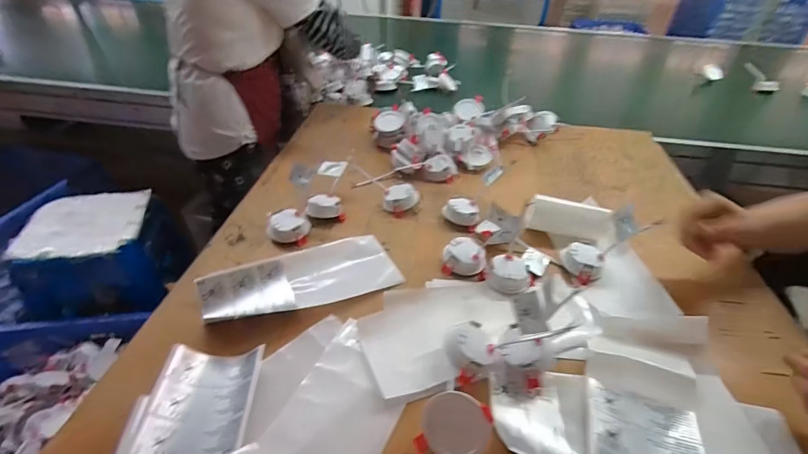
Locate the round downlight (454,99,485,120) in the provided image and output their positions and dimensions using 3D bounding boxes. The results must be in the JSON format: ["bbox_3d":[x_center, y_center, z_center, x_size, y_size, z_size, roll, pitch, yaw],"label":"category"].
[{"bbox_3d":[0.170,-0.307,1.008,0.077,0.024,0.070,11,67,7],"label":"round downlight"}]

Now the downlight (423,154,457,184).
[{"bbox_3d":[0.080,-0.130,0.865,0.072,0.039,0.078,7,39,4],"label":"downlight"}]

